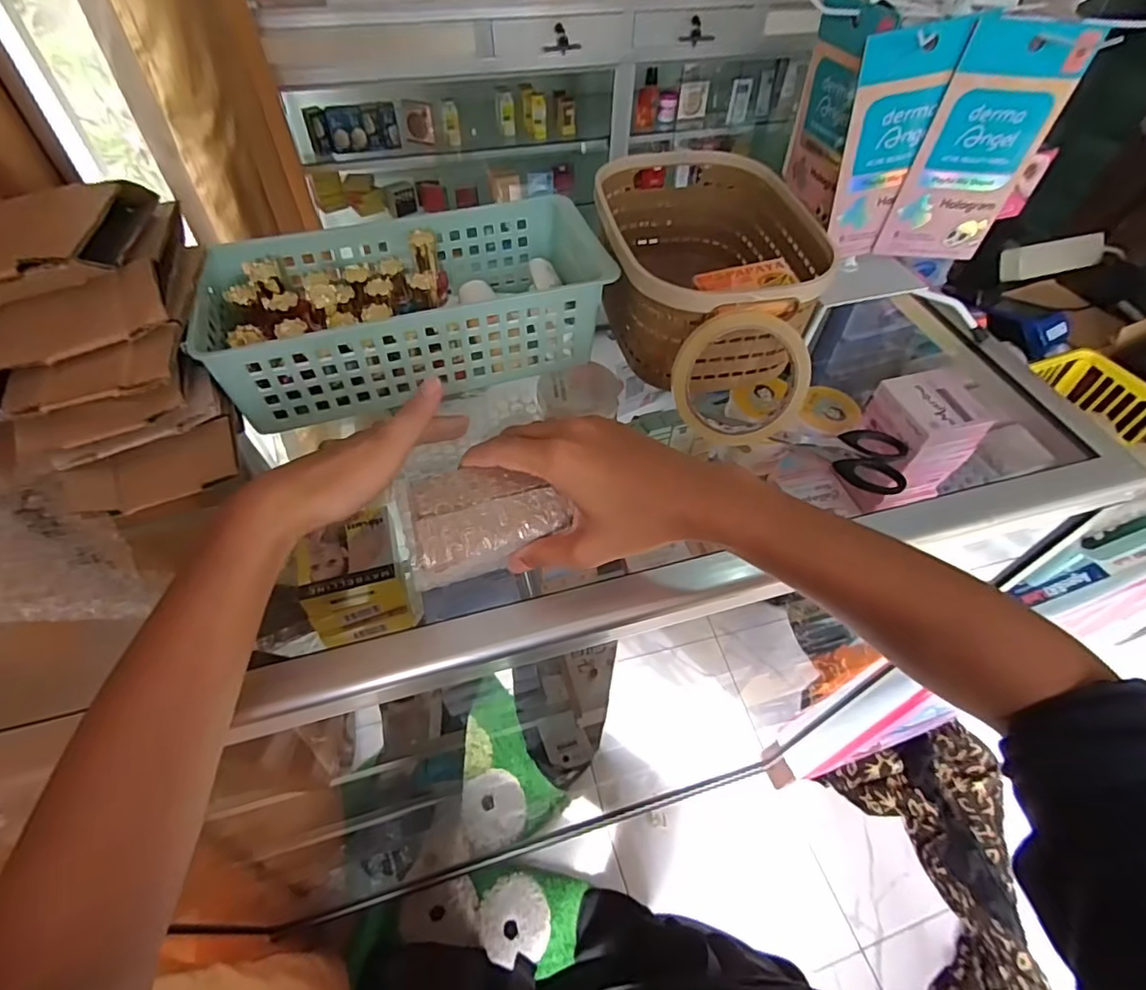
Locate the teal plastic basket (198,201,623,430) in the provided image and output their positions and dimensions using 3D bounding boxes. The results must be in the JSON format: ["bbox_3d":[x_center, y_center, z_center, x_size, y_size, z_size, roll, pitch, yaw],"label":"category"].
[{"bbox_3d":[-0.131,-0.153,0.463,0.290,0.076,0.141,-15,54,-14],"label":"teal plastic basket"}]

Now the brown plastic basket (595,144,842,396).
[{"bbox_3d":[0.109,-0.196,0.480,0.157,0.103,0.235,-2,52,-4],"label":"brown plastic basket"}]

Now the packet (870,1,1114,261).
[{"bbox_3d":[0.279,-0.236,0.391,0.078,0.145,0.008,4,48,0],"label":"packet"}]

